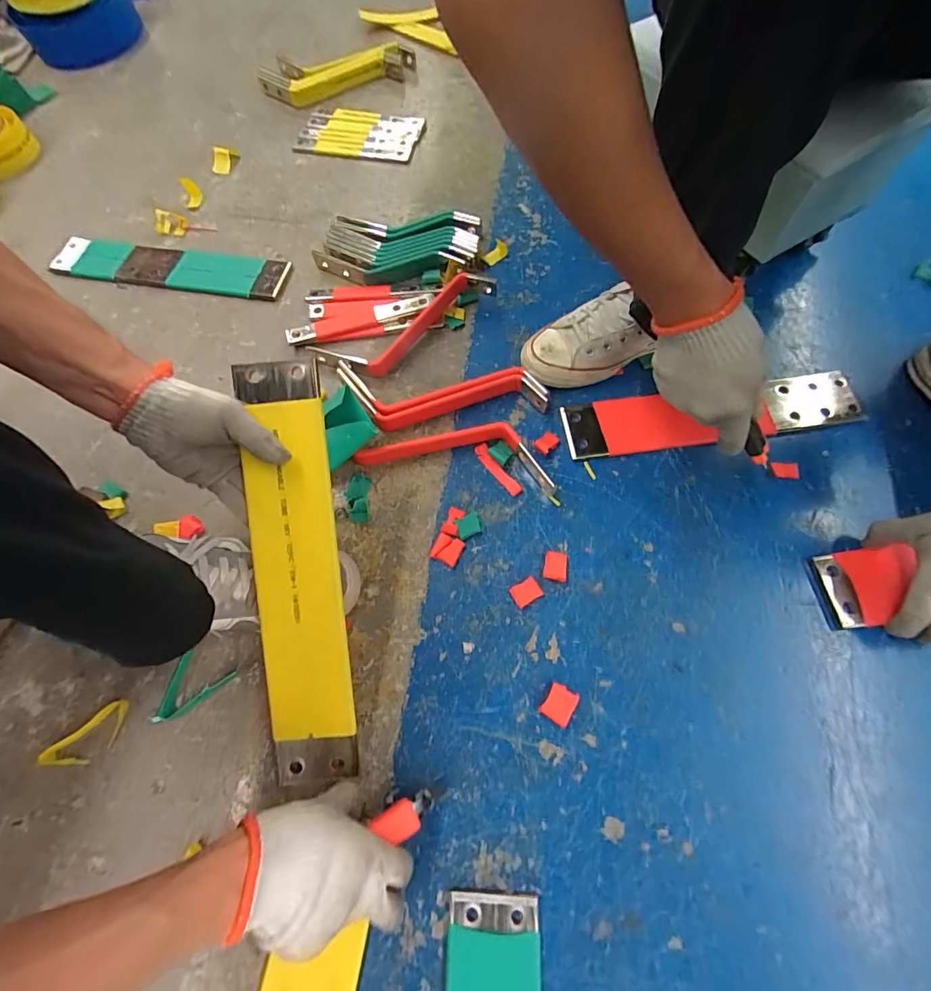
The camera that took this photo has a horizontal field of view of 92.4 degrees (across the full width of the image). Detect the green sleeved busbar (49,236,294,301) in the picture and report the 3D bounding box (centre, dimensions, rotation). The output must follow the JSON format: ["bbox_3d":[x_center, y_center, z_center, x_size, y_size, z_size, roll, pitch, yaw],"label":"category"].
[{"bbox_3d":[-0.461,-0.354,0.694,0.376,0.008,0.076,8,71,4],"label":"green sleeved busbar"}]

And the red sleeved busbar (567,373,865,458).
[{"bbox_3d":[0.319,-0.105,0.578,0.378,0.015,0.079,-7,67,0],"label":"red sleeved busbar"}]

